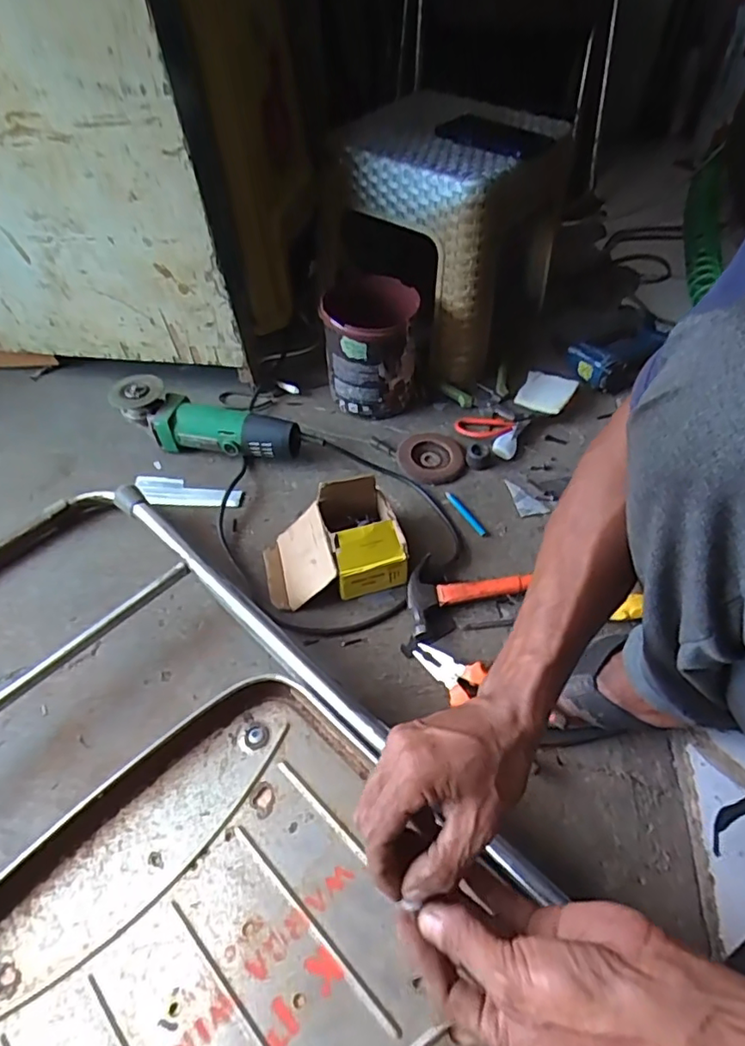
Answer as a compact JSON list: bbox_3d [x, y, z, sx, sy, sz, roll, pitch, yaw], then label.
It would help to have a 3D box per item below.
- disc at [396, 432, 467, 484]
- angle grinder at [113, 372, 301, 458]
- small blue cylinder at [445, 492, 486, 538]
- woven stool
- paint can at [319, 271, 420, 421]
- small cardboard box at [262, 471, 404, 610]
[{"bbox_3d":[0.083,-0.092,0.817,0.090,0.010,0.092,-8,52,-6],"label":"disc"},{"bbox_3d":[-0.233,-0.137,0.811,0.265,0.086,0.068,13,53,11],"label":"angle grinder"},{"bbox_3d":[0.121,-0.013,0.752,0.010,0.005,0.085,-25,55,-18],"label":"small blue cylinder"},{"bbox_3d":[0.100,-0.449,0.913,0.288,0.285,0.311,25,56,19],"label":"woven stool"},{"bbox_3d":[-0.002,-0.257,0.853,0.128,0.158,0.136,0,51,0],"label":"paint can"},{"bbox_3d":[-0.049,0.020,0.679,0.160,0.085,0.118,-12,52,-9],"label":"small cardboard box"}]

